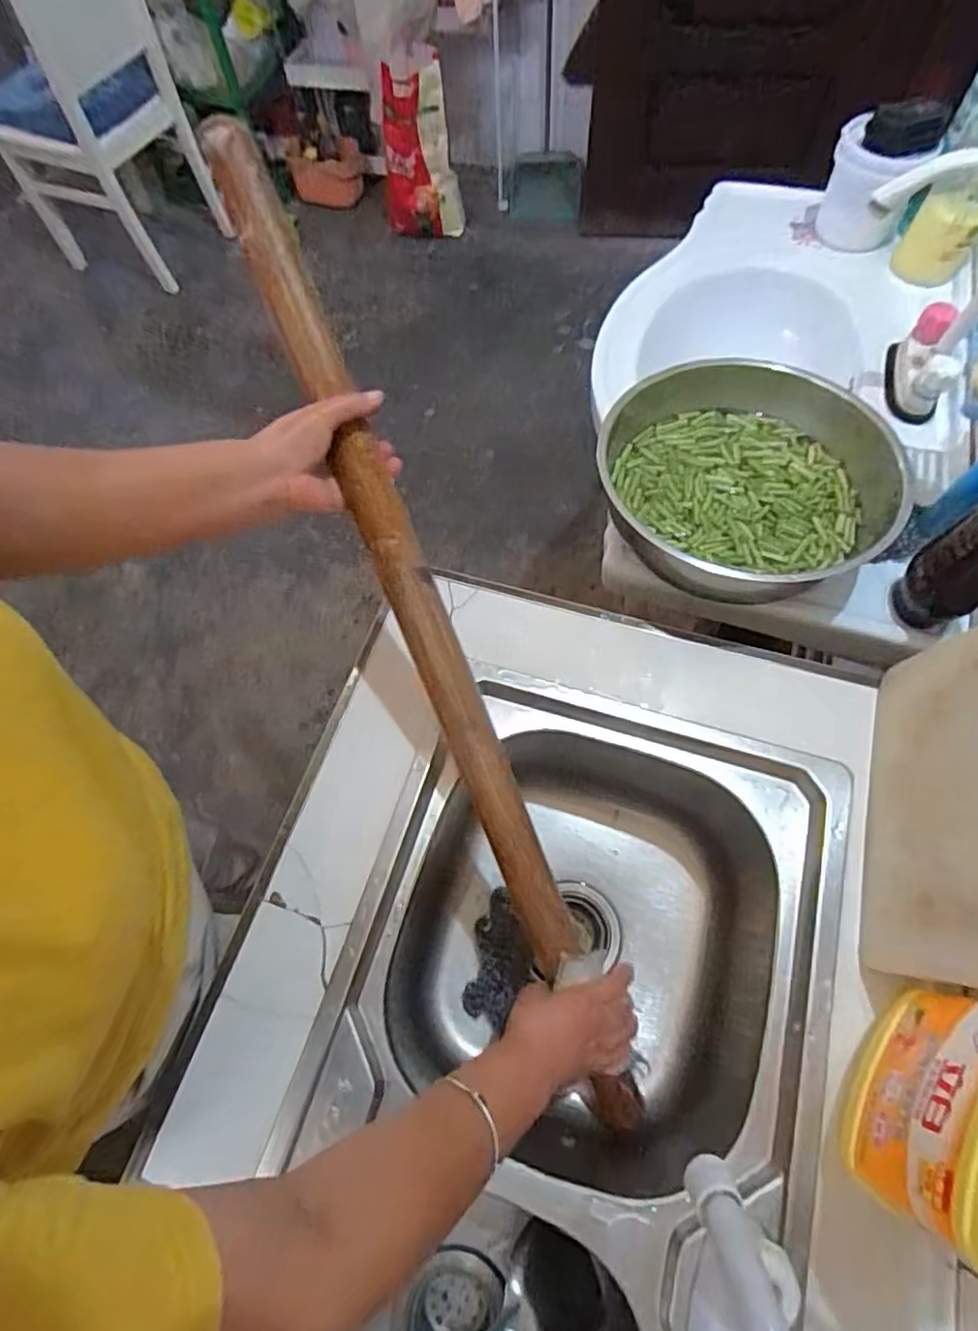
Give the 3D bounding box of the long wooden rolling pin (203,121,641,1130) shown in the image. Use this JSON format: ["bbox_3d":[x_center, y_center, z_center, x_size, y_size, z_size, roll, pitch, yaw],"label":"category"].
[{"bbox_3d":[-0.049,-0.013,0.524,0.045,0.040,0.861,-22,97,-7],"label":"long wooden rolling pin"}]

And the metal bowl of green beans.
[{"bbox_3d":[0.272,-0.192,0.663,0.298,0.100,0.292,-1,65,3],"label":"metal bowl of green beans"}]

